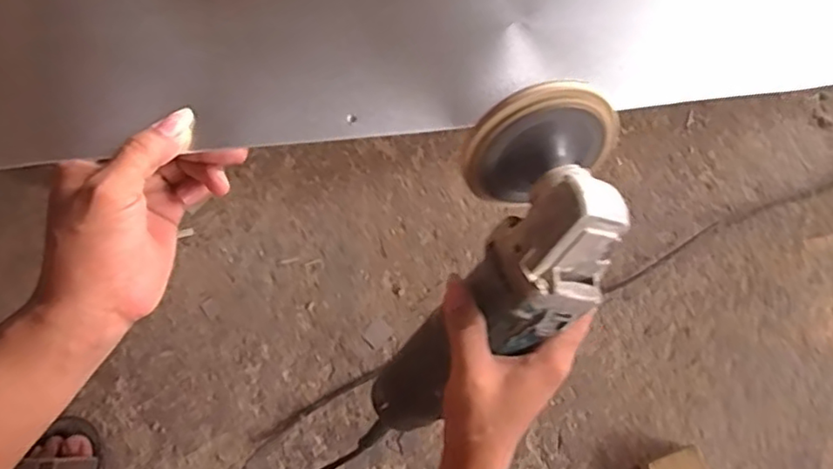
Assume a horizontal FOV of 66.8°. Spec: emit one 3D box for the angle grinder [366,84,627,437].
[{"bbox_3d":[0.049,0.036,0.426,0.110,0.086,0.276,34,114,12],"label":"angle grinder"}]

